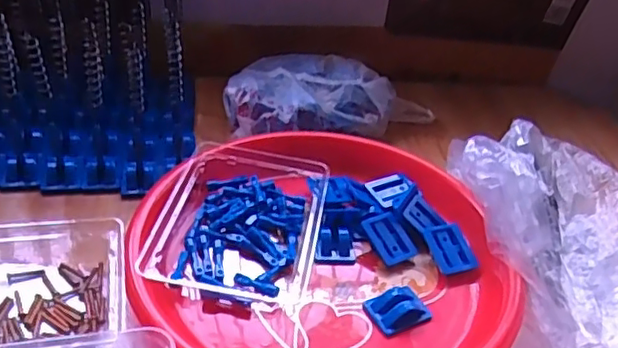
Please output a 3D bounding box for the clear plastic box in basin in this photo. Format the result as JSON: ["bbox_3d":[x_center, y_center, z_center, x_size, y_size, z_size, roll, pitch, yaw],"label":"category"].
[{"bbox_3d":[-0.053,0.039,0.500,0.121,0.039,0.159,9,36,4],"label":"clear plastic box in basin"}]

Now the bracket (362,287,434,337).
[{"bbox_3d":[0.067,0.100,0.456,0.043,0.016,0.030,-14,40,-26],"label":"bracket"}]

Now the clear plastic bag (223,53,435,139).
[{"bbox_3d":[0.022,-0.085,0.666,0.234,0.059,0.113,-9,38,-20],"label":"clear plastic bag"}]

